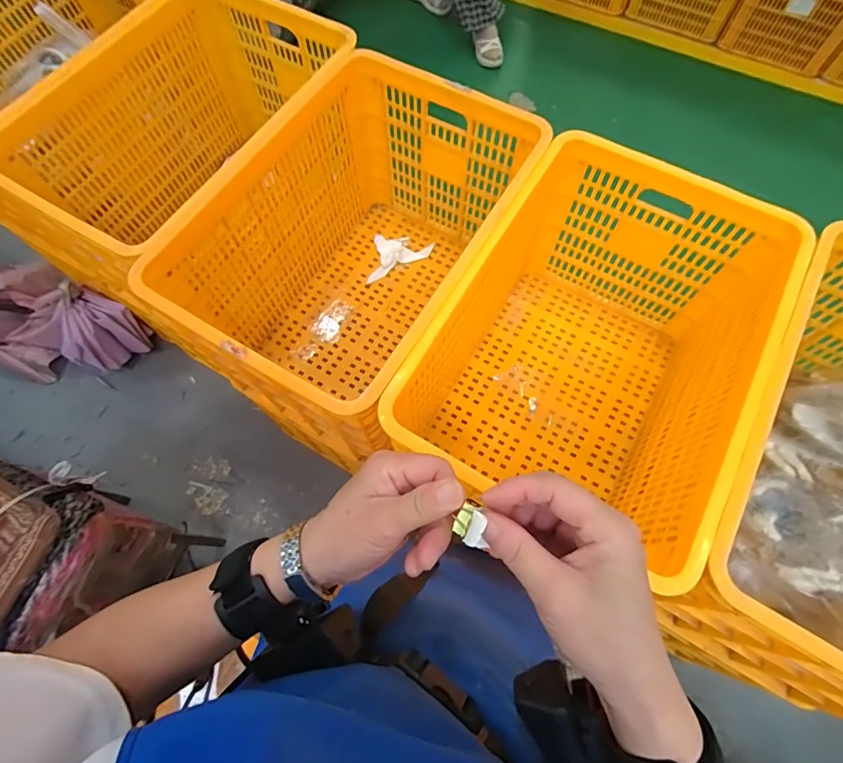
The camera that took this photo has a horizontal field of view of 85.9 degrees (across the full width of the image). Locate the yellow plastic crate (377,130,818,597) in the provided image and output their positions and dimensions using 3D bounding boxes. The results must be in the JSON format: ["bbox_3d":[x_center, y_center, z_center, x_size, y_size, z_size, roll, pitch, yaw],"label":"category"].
[{"bbox_3d":[0.257,-0.046,0.797,0.444,0.368,0.589,28,72,11],"label":"yellow plastic crate"}]

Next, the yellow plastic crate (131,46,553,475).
[{"bbox_3d":[-0.100,-0.220,0.877,0.422,0.371,0.608,29,72,12],"label":"yellow plastic crate"}]

